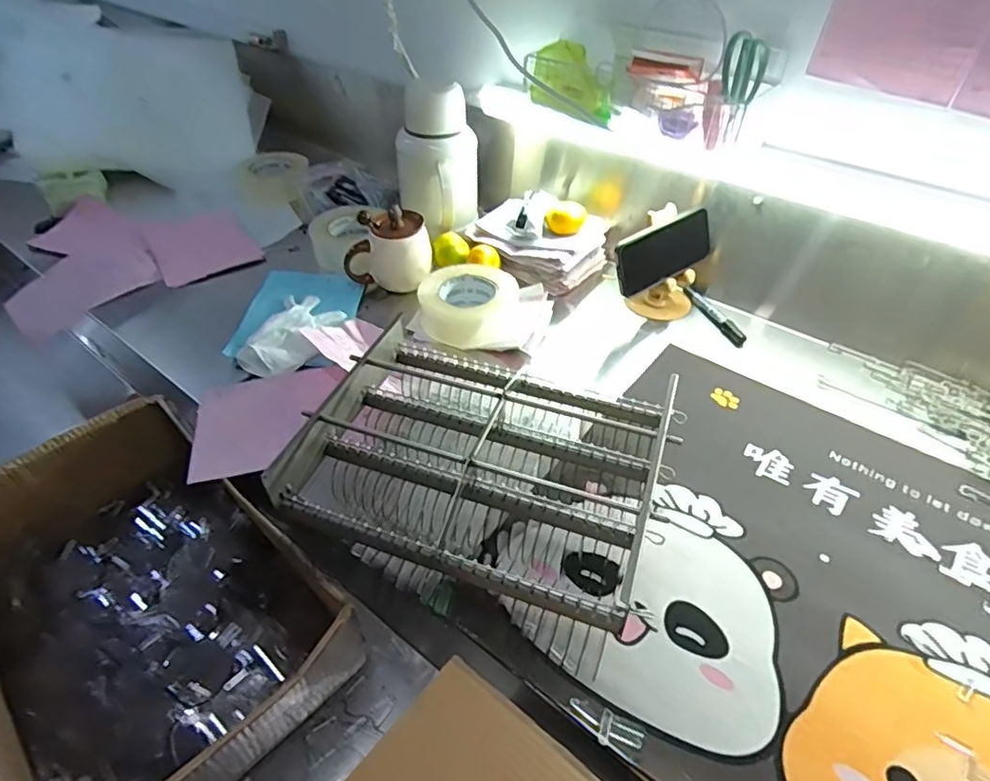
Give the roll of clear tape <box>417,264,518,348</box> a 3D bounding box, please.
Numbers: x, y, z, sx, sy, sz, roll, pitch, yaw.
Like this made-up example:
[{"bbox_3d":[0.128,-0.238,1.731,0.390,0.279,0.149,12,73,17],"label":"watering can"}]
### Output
[{"bbox_3d":[-0.036,-0.117,0.801,0.112,0.069,0.117,0,42,0],"label":"roll of clear tape"}]

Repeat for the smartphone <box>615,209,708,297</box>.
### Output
[{"bbox_3d":[0.230,-0.188,0.796,0.164,0.074,0.009,-27,32,-19],"label":"smartphone"}]

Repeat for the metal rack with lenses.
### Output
[{"bbox_3d":[-0.011,0.077,0.557,0.311,0.117,0.244,16,45,17],"label":"metal rack with lenses"}]

